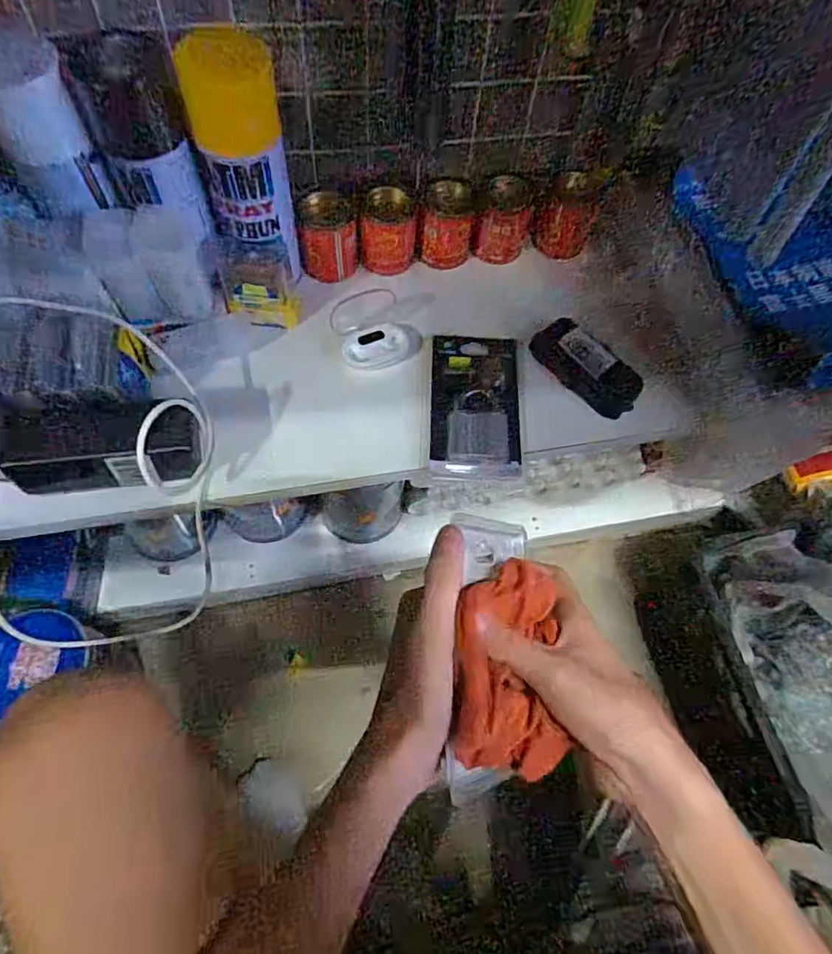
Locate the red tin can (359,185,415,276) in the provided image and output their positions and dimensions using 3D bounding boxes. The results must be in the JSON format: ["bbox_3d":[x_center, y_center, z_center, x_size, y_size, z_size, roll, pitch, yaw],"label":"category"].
[{"bbox_3d":[-0.027,-0.236,0.553,0.050,0.061,0.050,1,61,-2],"label":"red tin can"}]

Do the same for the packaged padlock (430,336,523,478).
[{"bbox_3d":[0.054,-0.069,0.514,0.080,0.025,0.143,3,61,-1],"label":"packaged padlock"}]

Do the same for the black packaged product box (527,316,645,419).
[{"bbox_3d":[0.157,-0.103,0.527,0.106,0.034,0.038,40,67,17],"label":"black packaged product box"}]

